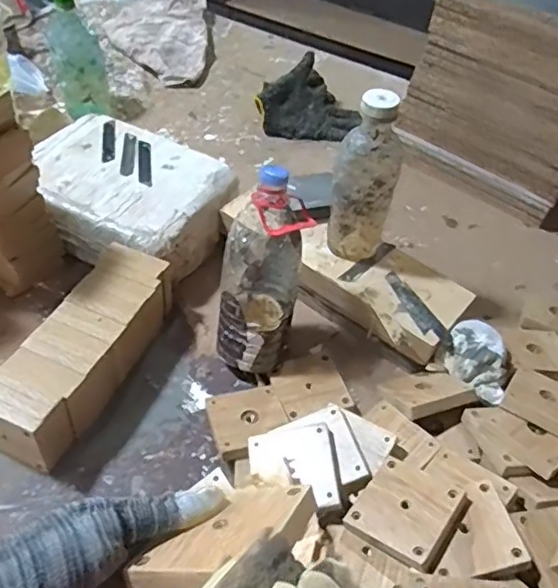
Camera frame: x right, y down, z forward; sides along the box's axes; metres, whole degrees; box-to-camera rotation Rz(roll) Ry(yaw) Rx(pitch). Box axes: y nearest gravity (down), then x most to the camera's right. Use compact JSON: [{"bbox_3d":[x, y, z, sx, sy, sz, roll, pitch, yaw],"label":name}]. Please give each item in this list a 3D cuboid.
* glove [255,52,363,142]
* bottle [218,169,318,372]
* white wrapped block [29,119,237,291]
[{"bbox_3d":[0.054,-0.339,1.031,0.178,0.096,0.114,11,49,4],"label":"glove"},{"bbox_3d":[-0.022,-0.020,0.653,0.086,0.246,0.070,12,24,5],"label":"bottle"},{"bbox_3d":[-0.213,-0.139,0.811,0.266,0.077,0.208,28,52,14],"label":"white wrapped block"}]

